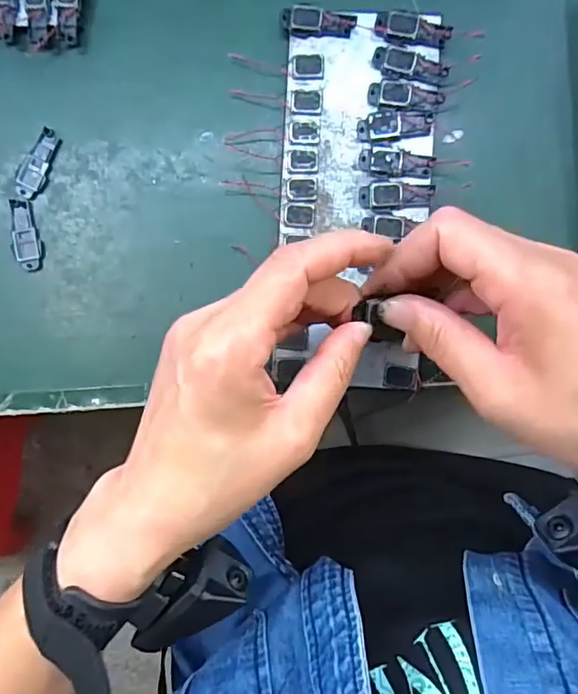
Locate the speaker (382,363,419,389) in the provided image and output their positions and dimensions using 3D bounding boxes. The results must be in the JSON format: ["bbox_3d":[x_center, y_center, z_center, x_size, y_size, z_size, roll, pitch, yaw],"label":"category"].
[{"bbox_3d":[0.061,0.016,0.289,0.018,0.004,0.014,4,94,1],"label":"speaker"}]

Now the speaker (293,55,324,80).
[{"bbox_3d":[0.011,-0.151,0.285,0.017,0.004,0.013,1,94,2],"label":"speaker"}]

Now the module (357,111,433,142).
[{"bbox_3d":[0.057,-0.118,0.283,0.039,0.004,0.015,-3,94,2],"label":"module"}]

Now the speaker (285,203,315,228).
[{"bbox_3d":[0.006,-0.072,0.289,0.016,0.004,0.013,0,94,2],"label":"speaker"}]

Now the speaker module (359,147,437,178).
[{"bbox_3d":[0.058,-0.099,0.286,0.039,0.007,0.014,7,94,1],"label":"speaker module"}]

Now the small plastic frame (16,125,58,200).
[{"bbox_3d":[-0.143,-0.104,0.299,0.013,0.004,0.040,29,94,0],"label":"small plastic frame"}]

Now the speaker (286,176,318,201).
[{"bbox_3d":[0.007,-0.086,0.288,0.017,0.004,0.014,0,94,2],"label":"speaker"}]

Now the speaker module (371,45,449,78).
[{"bbox_3d":[0.065,-0.151,0.283,0.040,0.004,0.015,12,94,1],"label":"speaker module"}]

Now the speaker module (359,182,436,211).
[{"bbox_3d":[0.059,-0.082,0.287,0.041,0.007,0.015,-4,93,2],"label":"speaker module"}]

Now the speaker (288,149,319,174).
[{"bbox_3d":[0.008,-0.101,0.288,0.017,0.004,0.012,4,94,1],"label":"speaker"}]

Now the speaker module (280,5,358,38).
[{"bbox_3d":[0.016,-0.175,0.283,0.039,0.004,0.014,6,103,0],"label":"speaker module"}]

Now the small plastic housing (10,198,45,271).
[{"bbox_3d":[-0.150,-0.063,0.301,0.015,0.004,0.039,-8,93,2],"label":"small plastic housing"}]

